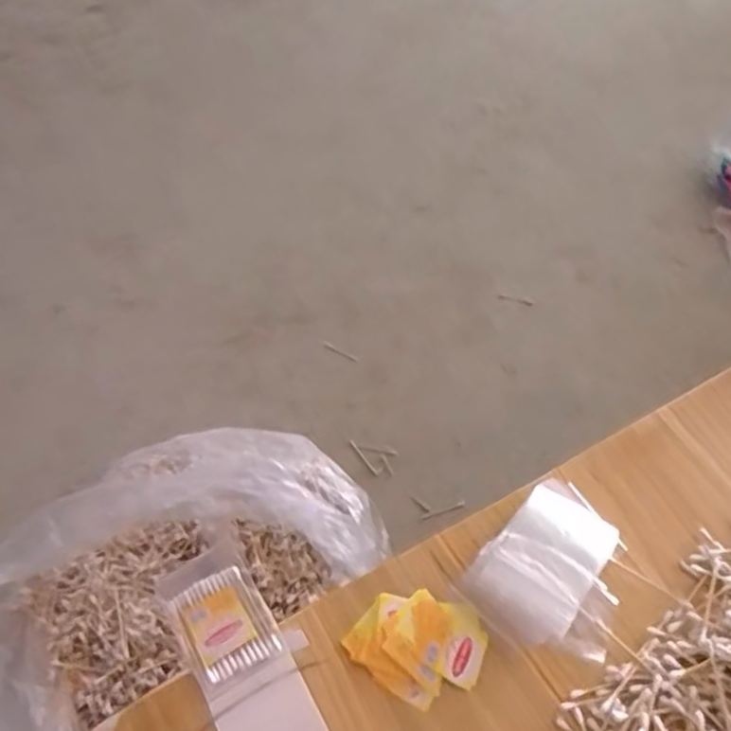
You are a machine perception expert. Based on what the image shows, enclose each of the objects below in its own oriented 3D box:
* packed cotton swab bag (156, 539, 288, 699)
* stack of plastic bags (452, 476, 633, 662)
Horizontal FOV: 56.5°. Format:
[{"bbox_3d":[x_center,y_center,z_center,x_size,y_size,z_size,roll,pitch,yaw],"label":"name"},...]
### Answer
[{"bbox_3d":[-0.101,0.172,0.471,0.062,0.008,0.091,-24,59,-21],"label":"packed cotton swab bag"},{"bbox_3d":[0.141,0.147,0.490,0.098,0.033,0.120,37,59,21],"label":"stack of plastic bags"}]

